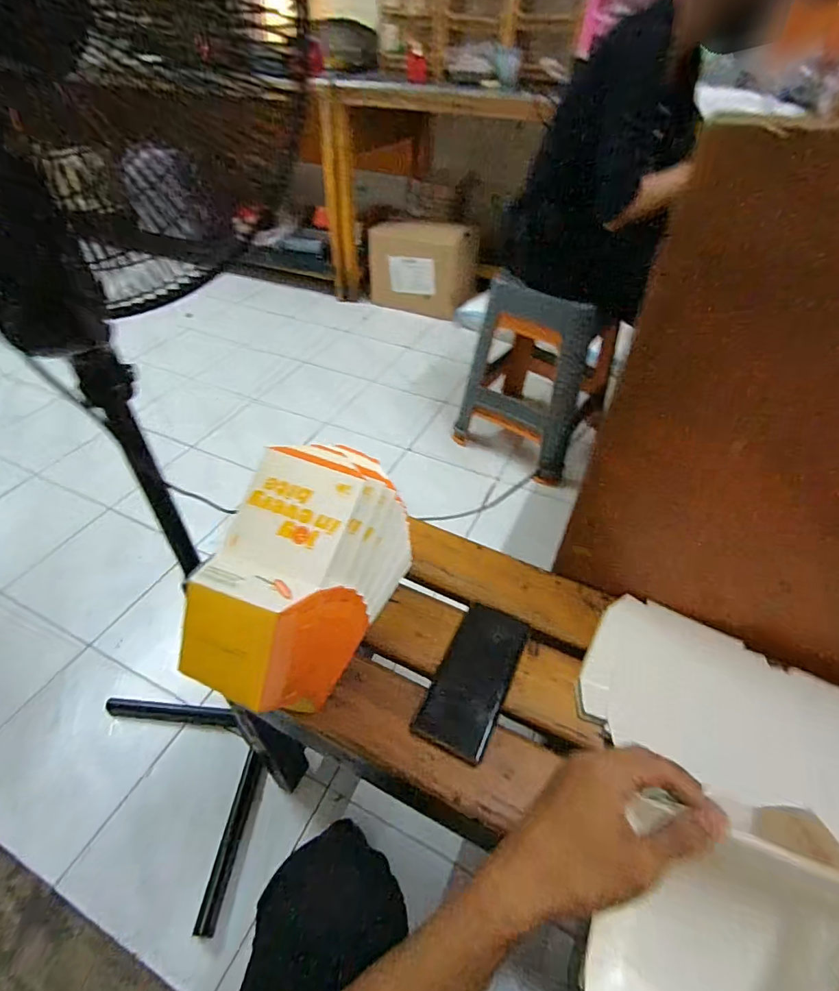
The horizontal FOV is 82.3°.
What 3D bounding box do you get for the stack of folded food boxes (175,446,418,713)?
[{"bbox_3d":[-0.115,0.078,0.475,0.120,0.182,0.245,18,47,15],"label":"stack of folded food boxes"}]

